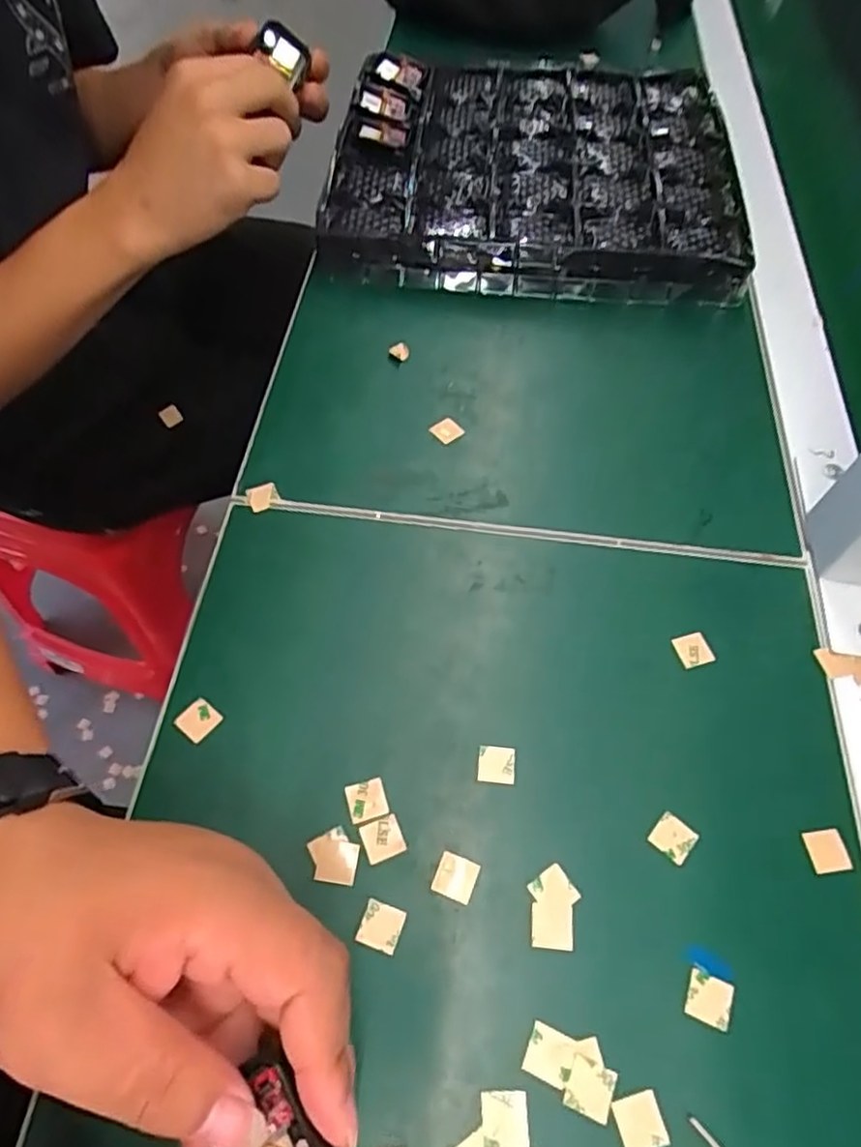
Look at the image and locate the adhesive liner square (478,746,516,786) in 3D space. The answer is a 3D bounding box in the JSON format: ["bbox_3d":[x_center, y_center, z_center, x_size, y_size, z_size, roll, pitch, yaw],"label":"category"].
[{"bbox_3d":[0.028,0.082,0.289,0.016,0.004,0.015,6,64,3],"label":"adhesive liner square"}]

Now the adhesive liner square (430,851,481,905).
[{"bbox_3d":[0.010,0.120,0.266,0.016,0.004,0.016,21,64,6],"label":"adhesive liner square"}]

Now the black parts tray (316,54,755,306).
[{"bbox_3d":[0.076,-0.303,0.501,0.280,0.031,0.259,6,59,2],"label":"black parts tray"}]

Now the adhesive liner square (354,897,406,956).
[{"bbox_3d":[-0.019,0.134,0.256,0.015,0.004,0.016,18,60,8],"label":"adhesive liner square"}]

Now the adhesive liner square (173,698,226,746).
[{"bbox_3d":[-0.102,0.064,0.296,0.015,0.004,0.016,39,69,12],"label":"adhesive liner square"}]

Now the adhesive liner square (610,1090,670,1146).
[{"bbox_3d":[0.071,0.186,0.228,0.016,0.004,0.015,-12,62,-7],"label":"adhesive liner square"}]

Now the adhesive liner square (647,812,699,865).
[{"bbox_3d":[0.099,0.108,0.275,0.015,0.004,0.016,38,69,17],"label":"adhesive liner square"}]

